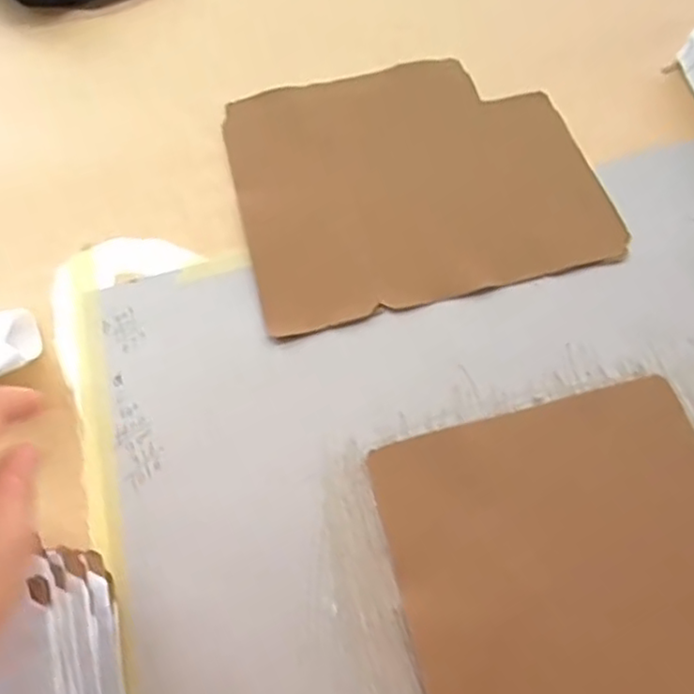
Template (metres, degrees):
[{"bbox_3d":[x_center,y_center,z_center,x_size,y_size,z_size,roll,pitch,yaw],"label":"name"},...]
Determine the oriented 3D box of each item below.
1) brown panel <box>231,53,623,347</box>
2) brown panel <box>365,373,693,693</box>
[{"bbox_3d":[0.048,-0.126,0.470,0.249,0.011,0.205,-13,66,-5],"label":"brown panel"},{"bbox_3d":[0.153,0.119,0.356,0.246,0.009,0.194,-14,65,-3],"label":"brown panel"}]

